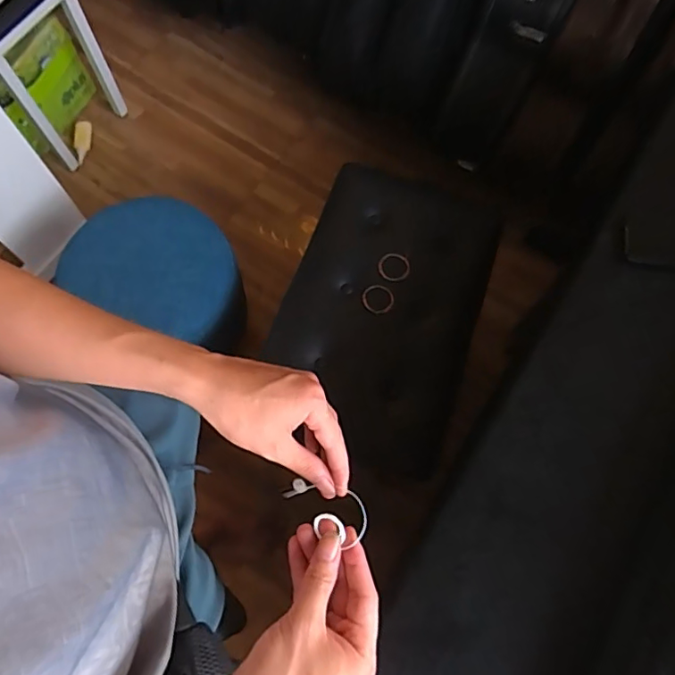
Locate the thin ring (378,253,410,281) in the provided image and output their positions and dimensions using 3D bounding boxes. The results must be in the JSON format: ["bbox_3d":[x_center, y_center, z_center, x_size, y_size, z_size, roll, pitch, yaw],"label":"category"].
[{"bbox_3d":[0.107,-0.134,0.994,0.060,0.004,0.061,-5,65,11],"label":"thin ring"}]

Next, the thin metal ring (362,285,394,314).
[{"bbox_3d":[0.075,-0.072,0.977,0.057,0.004,0.058,-11,68,2],"label":"thin metal ring"}]

